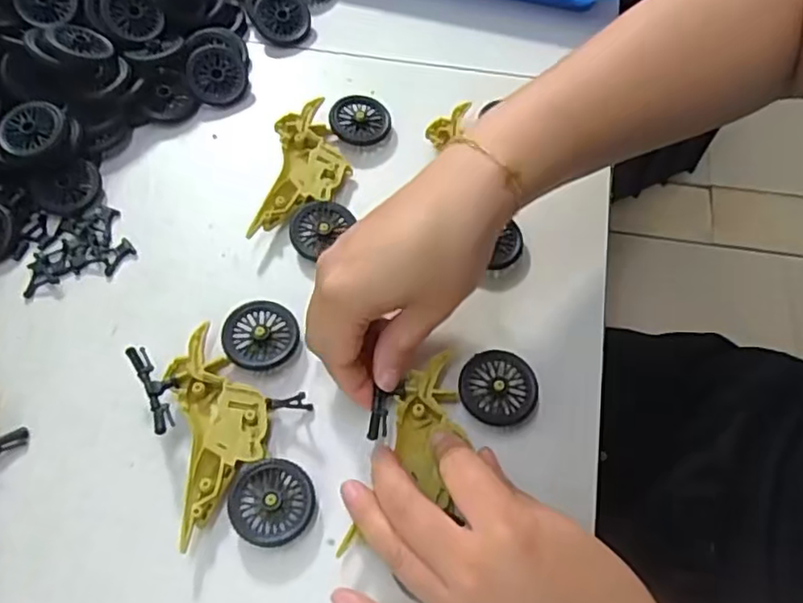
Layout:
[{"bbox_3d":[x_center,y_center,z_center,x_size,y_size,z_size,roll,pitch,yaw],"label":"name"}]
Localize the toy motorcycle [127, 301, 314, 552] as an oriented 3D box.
[{"bbox_3d":[-0.079,0.059,0.307,0.074,0.018,0.113,-17,63,-10],"label":"toy motorcycle"}]

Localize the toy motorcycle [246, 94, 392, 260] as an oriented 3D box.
[{"bbox_3d":[-0.049,-0.080,0.383,0.058,0.017,0.116,15,62,7],"label":"toy motorcycle"}]

